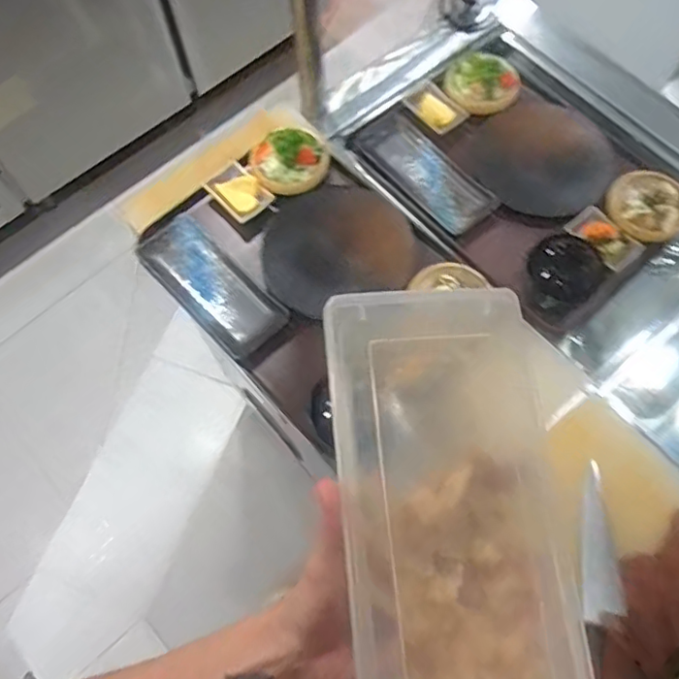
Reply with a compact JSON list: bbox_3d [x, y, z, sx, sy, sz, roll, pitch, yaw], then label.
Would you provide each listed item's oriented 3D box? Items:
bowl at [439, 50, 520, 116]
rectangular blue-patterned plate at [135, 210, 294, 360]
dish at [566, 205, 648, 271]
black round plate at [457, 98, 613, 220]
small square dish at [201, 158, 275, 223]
[{"bbox_3d":[0.215,-0.386,0.889,0.108,0.033,0.100,0,67,1],"label":"bowl"},{"bbox_3d":[-0.164,-0.069,0.759,0.090,0.029,0.214,-42,72,-15],"label":"rectangular blue-patterned plate"},{"bbox_3d":[0.354,-0.136,0.790,0.054,0.017,0.094,-35,71,-13],"label":"dish"},{"bbox_3d":[0.290,-0.263,0.843,0.182,0.018,0.193,0,67,1],"label":"black round plate"},{"bbox_3d":[-0.139,-0.202,0.801,0.061,0.019,0.082,-43,73,-15],"label":"small square dish"}]

